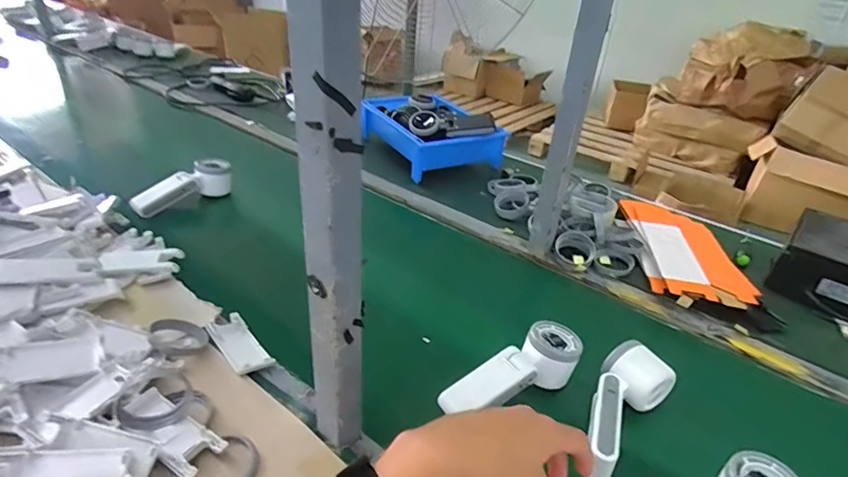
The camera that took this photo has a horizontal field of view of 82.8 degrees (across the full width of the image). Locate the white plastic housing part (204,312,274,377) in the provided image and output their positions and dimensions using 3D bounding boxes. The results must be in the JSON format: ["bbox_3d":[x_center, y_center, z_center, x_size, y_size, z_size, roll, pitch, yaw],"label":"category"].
[{"bbox_3d":[-0.207,0.119,0.538,0.042,0.015,0.099,-21,40,-35],"label":"white plastic housing part"}]

